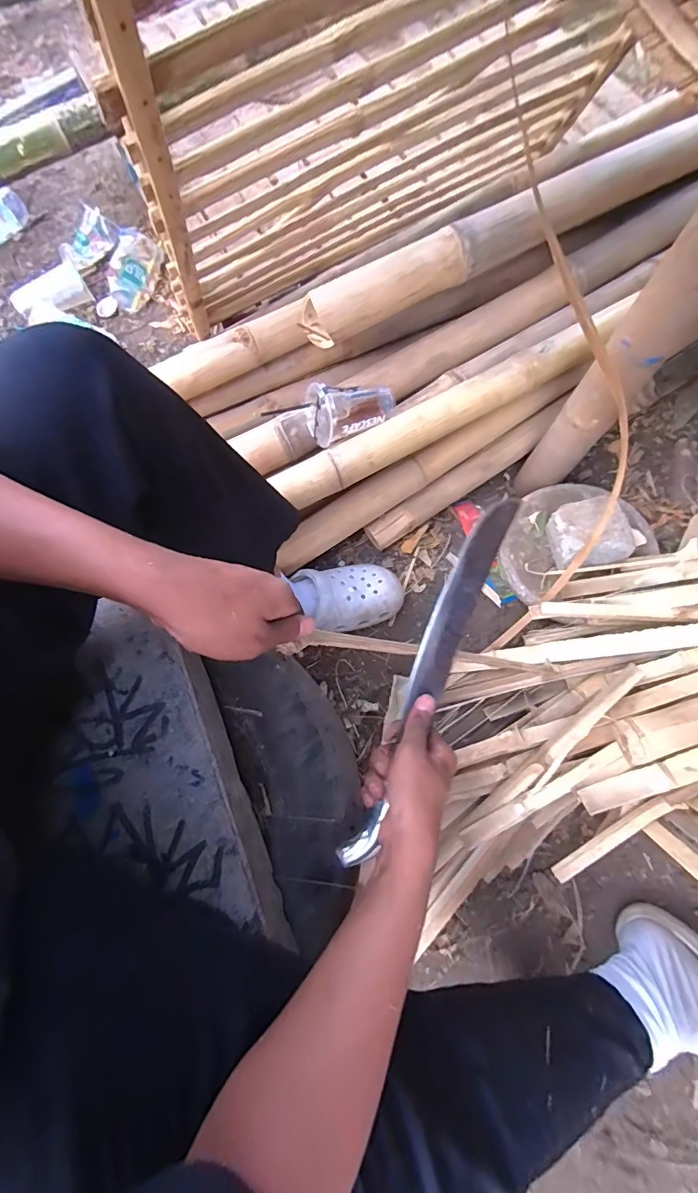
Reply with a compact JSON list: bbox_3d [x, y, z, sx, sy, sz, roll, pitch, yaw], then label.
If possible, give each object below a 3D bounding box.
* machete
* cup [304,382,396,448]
[{"bbox_3d":[0.083,0.069,0.465,0.042,0.014,0.394,24,79,7],"label":"machete"},{"bbox_3d":[0.010,-0.297,0.715,0.156,0.079,0.079,-17,73,-6],"label":"cup"}]

